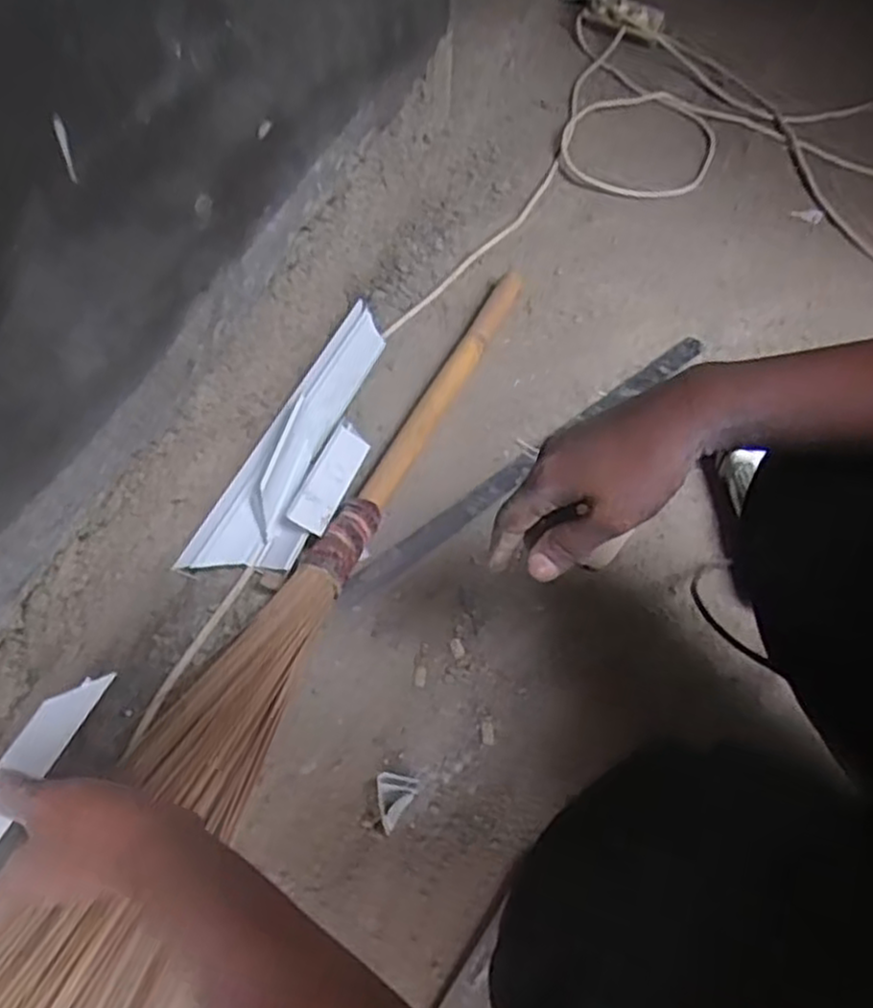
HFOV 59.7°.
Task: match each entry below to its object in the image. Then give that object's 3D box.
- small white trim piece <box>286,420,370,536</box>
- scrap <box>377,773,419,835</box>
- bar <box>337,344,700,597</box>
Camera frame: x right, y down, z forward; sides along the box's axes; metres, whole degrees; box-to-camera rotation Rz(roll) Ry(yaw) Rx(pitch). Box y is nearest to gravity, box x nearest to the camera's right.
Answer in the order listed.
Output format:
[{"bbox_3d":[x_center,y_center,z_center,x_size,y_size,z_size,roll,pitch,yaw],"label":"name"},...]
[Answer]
[{"bbox_3d":[-0.108,-0.035,0.814,0.042,0.023,0.148,25,60,-3],"label":"small white trim piece"},{"bbox_3d":[-0.032,0.259,0.667,0.036,0.025,0.045,-6,56,-7],"label":"scrap"},{"bbox_3d":[0.124,-0.059,0.895,0.574,0.010,0.038,-35,64,-23],"label":"bar"}]

